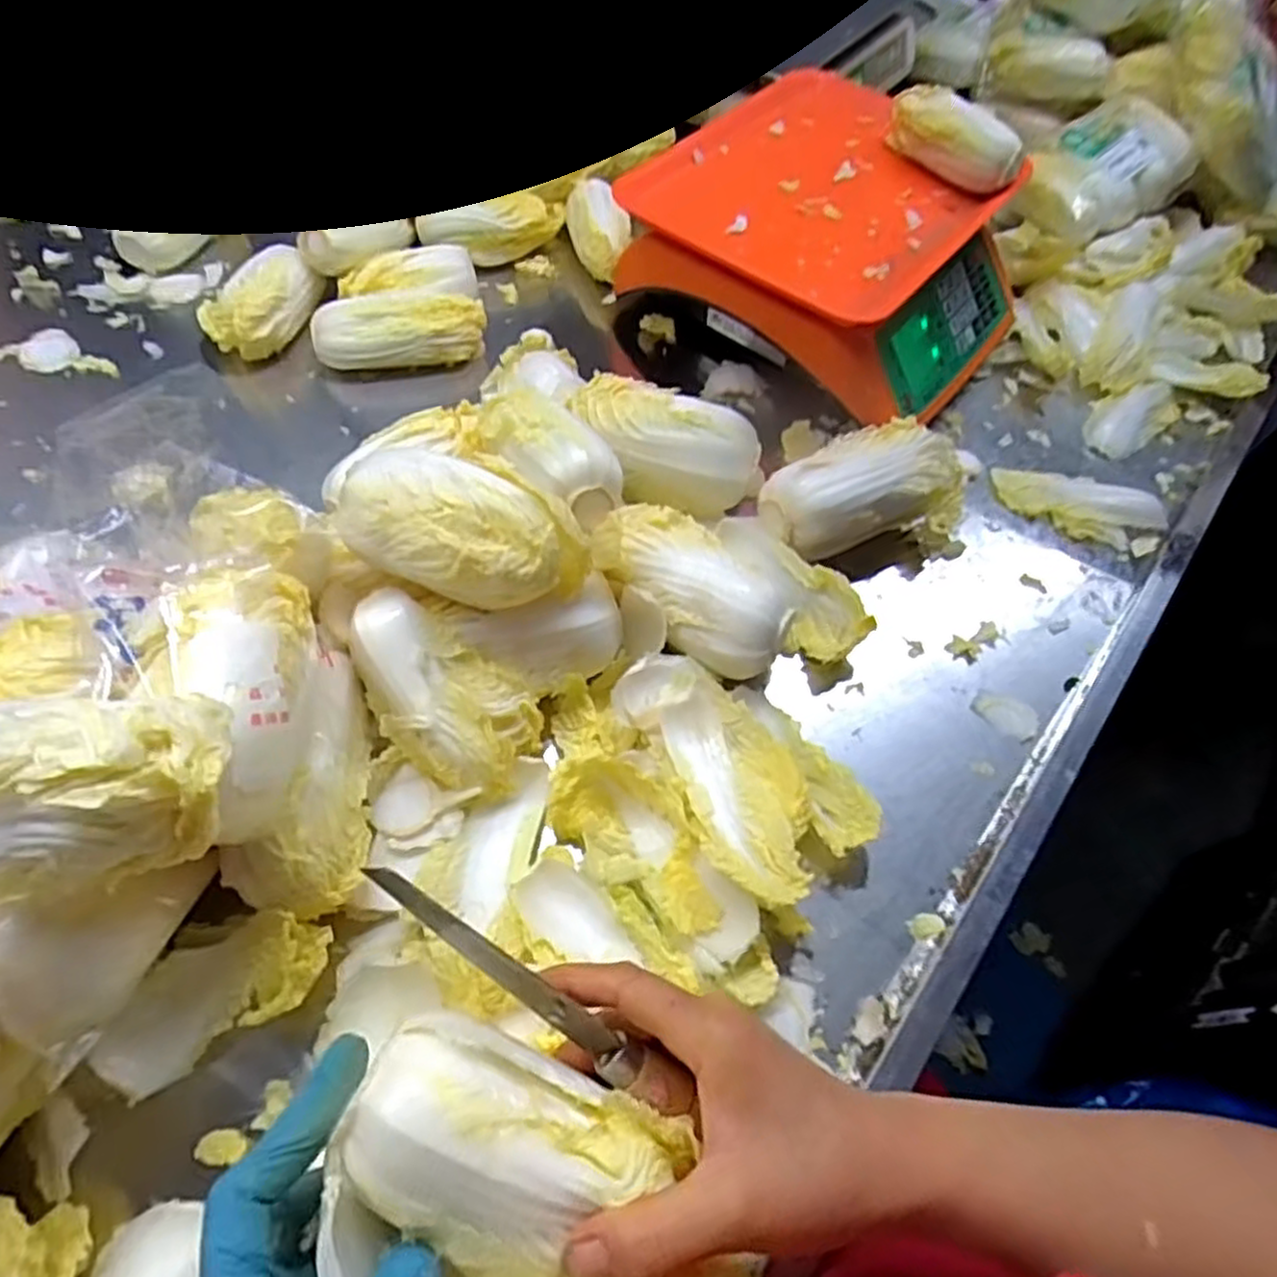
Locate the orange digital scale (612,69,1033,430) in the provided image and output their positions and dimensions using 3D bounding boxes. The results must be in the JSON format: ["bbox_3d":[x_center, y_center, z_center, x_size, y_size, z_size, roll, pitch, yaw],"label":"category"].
[{"bbox_3d":[0.168,-0.323,0.661,0.290,0.132,0.287,35,62,16],"label":"orange digital scale"}]

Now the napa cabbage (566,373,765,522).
[{"bbox_3d":[0.019,-0.143,0.548,0.142,0.055,0.072,17,59,6],"label":"napa cabbage"}]

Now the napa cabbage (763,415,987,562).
[{"bbox_3d":[0.162,-0.103,0.551,0.156,0.067,0.072,-13,60,-12],"label":"napa cabbage"}]

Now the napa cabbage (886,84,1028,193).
[{"bbox_3d":[0.255,-0.407,0.624,0.058,0.046,0.127,-37,68,-24],"label":"napa cabbage"}]

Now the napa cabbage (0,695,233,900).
[{"bbox_3d":[-0.213,0.051,0.268,0.133,0.058,0.065,-4,59,-7],"label":"napa cabbage"}]

